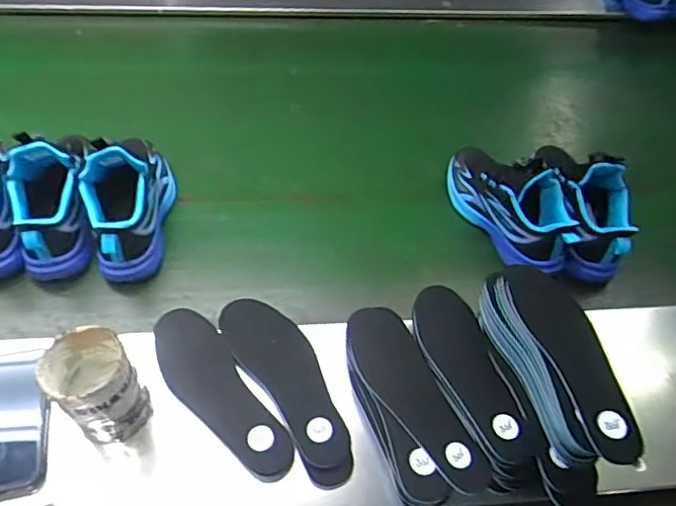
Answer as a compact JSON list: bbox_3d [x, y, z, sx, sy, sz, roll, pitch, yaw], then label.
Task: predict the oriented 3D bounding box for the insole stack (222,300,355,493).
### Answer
[{"bbox_3d":[-0.055,0.152,0.667,0.084,0.012,0.257,-25,58,-22],"label":"insole stack"}]

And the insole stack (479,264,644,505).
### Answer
[{"bbox_3d":[0.245,0.134,0.630,0.093,0.103,0.260,-8,53,-11],"label":"insole stack"}]

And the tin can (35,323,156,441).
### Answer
[{"bbox_3d":[-0.258,0.146,0.597,0.087,0.127,0.074,38,59,23],"label":"tin can"}]

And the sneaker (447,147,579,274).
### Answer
[{"bbox_3d":[0.257,-0.081,0.810,0.076,0.130,0.238,-20,57,-19],"label":"sneaker"}]

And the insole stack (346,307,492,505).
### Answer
[{"bbox_3d":[0.073,0.170,0.645,0.097,0.036,0.236,-19,56,-18],"label":"insole stack"}]

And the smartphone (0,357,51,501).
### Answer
[{"bbox_3d":[-0.358,0.189,0.602,0.076,0.018,0.146,1,62,-25],"label":"smartphone"}]

